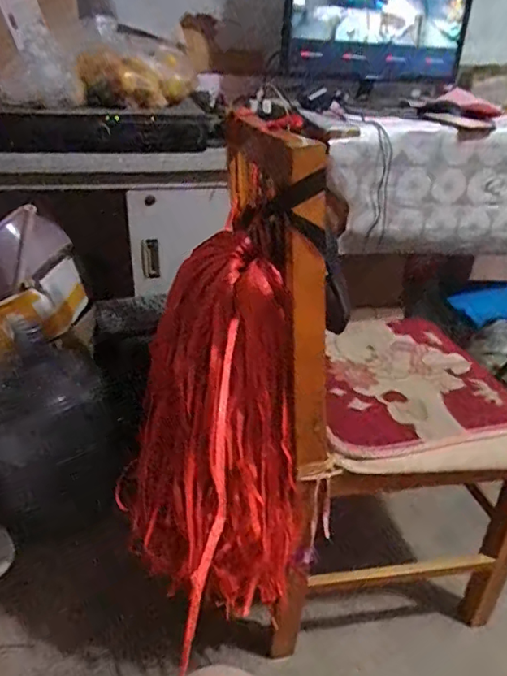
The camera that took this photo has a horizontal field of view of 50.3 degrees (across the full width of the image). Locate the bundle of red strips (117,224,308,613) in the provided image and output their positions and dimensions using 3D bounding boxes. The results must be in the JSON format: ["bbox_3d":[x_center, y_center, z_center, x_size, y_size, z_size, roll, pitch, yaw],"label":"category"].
[{"bbox_3d":[-0.063,0.126,0.754,0.228,0.500,0.227,-6,30,-15],"label":"bundle of red strips"}]

